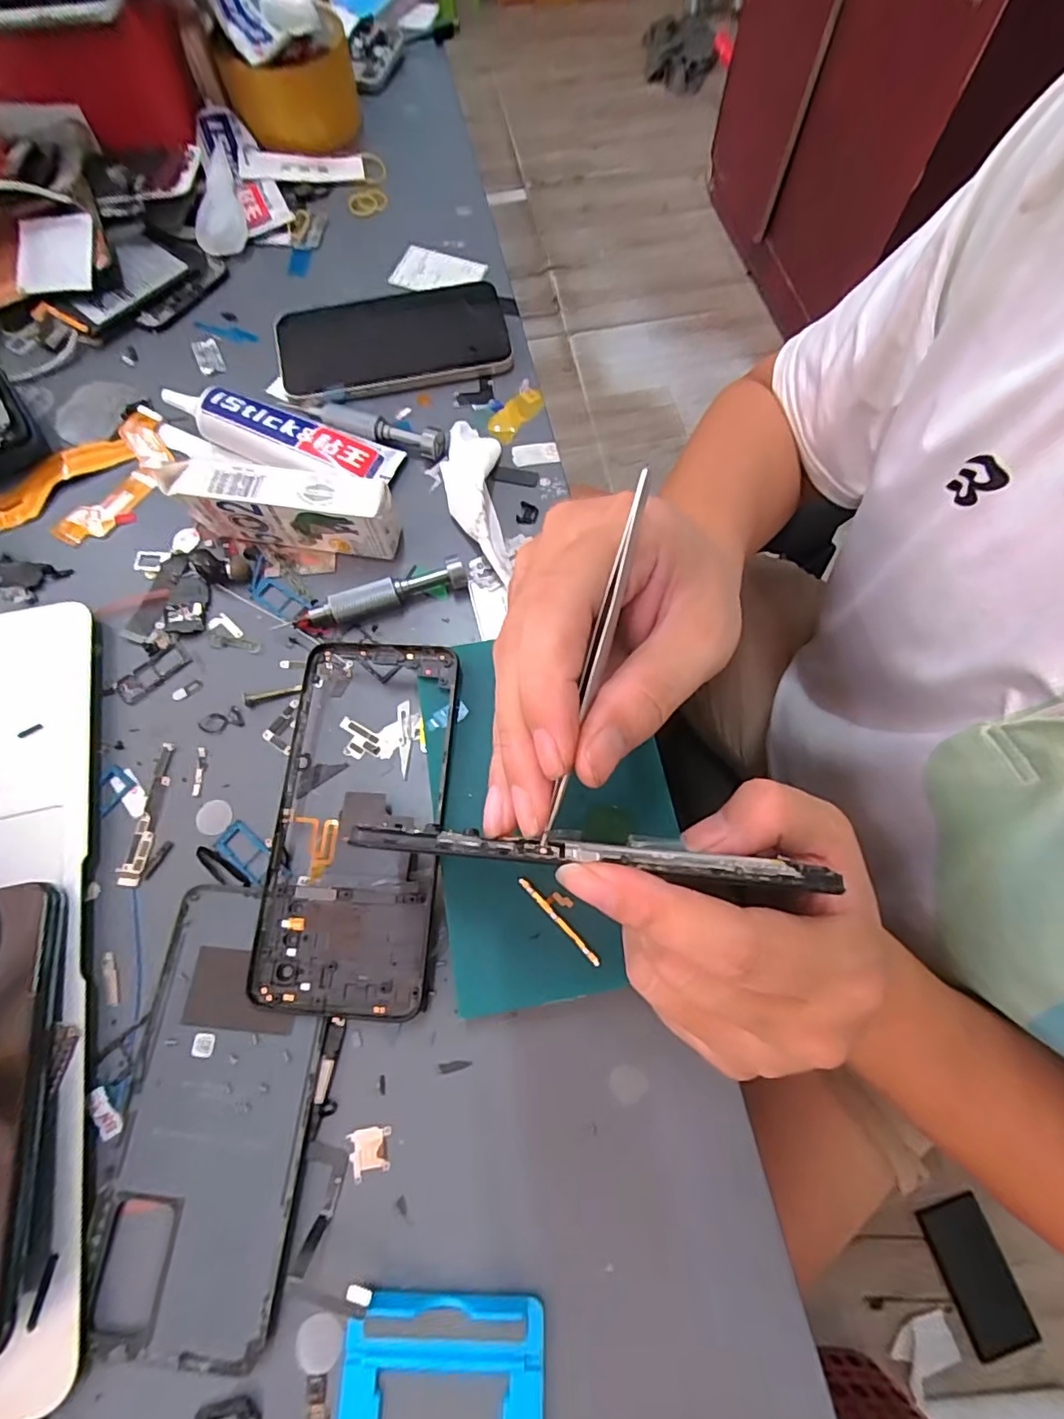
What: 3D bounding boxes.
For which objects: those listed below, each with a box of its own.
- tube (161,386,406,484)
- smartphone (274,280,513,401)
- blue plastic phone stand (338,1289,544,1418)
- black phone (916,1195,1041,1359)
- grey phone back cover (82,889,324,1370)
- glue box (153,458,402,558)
[{"bbox_3d":[-0.149,-0.159,0.327,0.137,0.026,0.037,16,71,6],"label":"tube"},{"bbox_3d":[-0.089,-0.240,0.360,0.144,0.007,0.084,-17,71,-5],"label":"smartphone"},{"bbox_3d":[-0.032,0.252,0.189,0.071,0.007,0.083,2,70,1],"label":"blue plastic phone stand"},{"bbox_3d":[0.632,0.802,0.800,0.102,0.009,0.155,-7,54,-6],"label":"black phone"},{"bbox_3d":[-0.125,0.156,0.224,0.071,0.004,0.157,3,70,2],"label":"grey phone back cover"},{"bbox_3d":[-0.135,-0.108,0.302,0.121,0.042,0.026,6,70,3],"label":"glue box"}]

